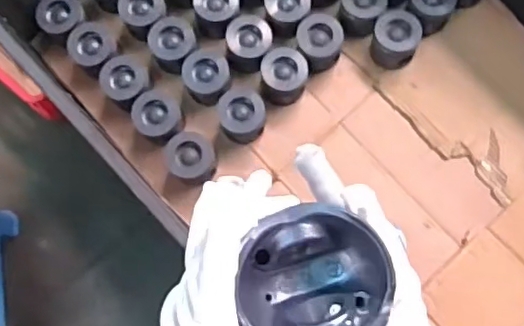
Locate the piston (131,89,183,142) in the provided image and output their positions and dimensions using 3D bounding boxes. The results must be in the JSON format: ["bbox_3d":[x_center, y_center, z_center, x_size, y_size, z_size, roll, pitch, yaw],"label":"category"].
[{"bbox_3d":[-0.195,-0.087,1.123,0.091,0.075,0.089,10,77,3],"label":"piston"}]

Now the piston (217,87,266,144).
[{"bbox_3d":[-0.039,-0.089,1.131,0.090,0.073,0.088,0,77,1],"label":"piston"}]

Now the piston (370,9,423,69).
[{"bbox_3d":[0.251,-0.232,1.143,0.083,0.082,0.082,0,77,1],"label":"piston"}]

